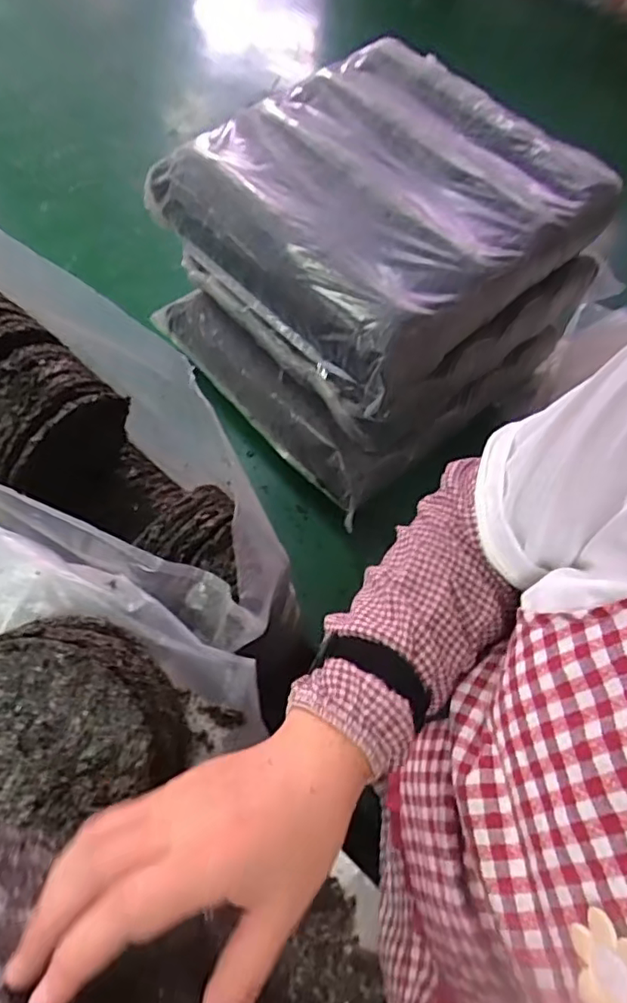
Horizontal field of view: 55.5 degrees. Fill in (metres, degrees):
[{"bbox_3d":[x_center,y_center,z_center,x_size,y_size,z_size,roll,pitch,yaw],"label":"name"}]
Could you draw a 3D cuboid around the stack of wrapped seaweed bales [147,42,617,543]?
[{"bbox_3d":[0.160,-0.545,1.408,0.826,0.481,0.718,-36,72,-18],"label":"stack of wrapped seaweed bales"}]

